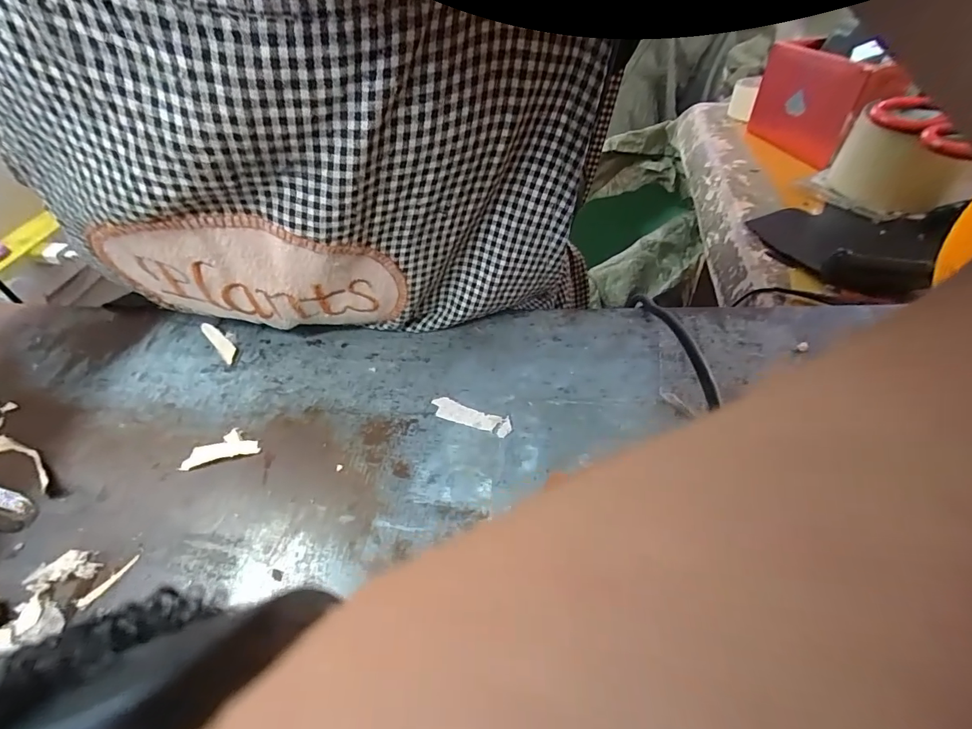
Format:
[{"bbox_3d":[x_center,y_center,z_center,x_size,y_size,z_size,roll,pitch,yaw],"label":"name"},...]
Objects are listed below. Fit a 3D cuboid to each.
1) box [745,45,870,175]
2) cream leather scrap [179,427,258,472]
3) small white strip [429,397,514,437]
[{"bbox_3d":[0.355,-0.287,0.490,0.024,0.102,0.168,-11,45,6],"label":"box"},{"bbox_3d":[-0.118,0.037,0.196,0.032,0.004,0.015,-12,45,-8],"label":"cream leather scrap"},{"bbox_3d":[-0.007,0.023,0.197,0.039,0.004,0.010,15,55,23],"label":"small white strip"}]

